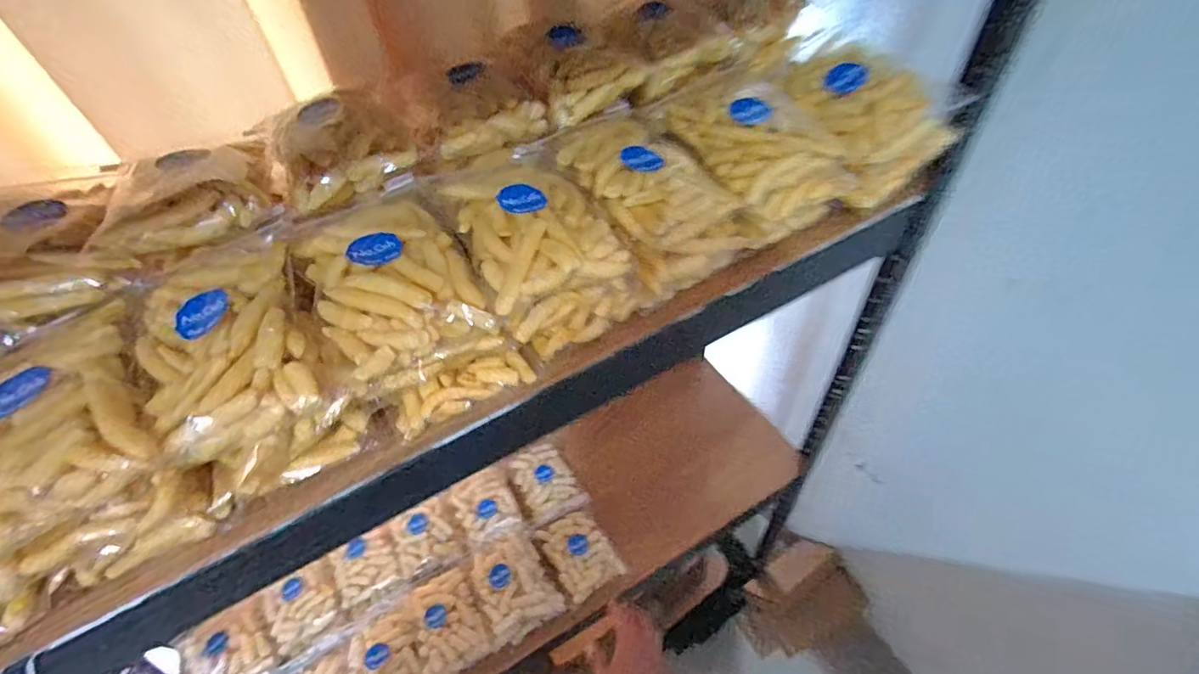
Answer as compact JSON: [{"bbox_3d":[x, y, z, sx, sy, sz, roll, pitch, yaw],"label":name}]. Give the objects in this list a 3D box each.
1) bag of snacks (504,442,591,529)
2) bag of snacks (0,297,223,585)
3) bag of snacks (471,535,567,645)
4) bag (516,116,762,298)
[{"bbox_3d":[-0.082,0.225,0.829,0.086,0.035,0.129,-25,52,-15],"label":"bag of snacks"},{"bbox_3d":[-0.262,0.057,0.269,0.090,0.079,0.112,-32,54,-20],"label":"bag of snacks"},{"bbox_3d":[-0.117,0.326,0.713,0.094,0.043,0.125,-30,54,-18],"label":"bag of snacks"},{"bbox_3d":[0.029,-0.097,0.372,0.094,0.069,0.125,-32,54,-20],"label":"bag"}]

